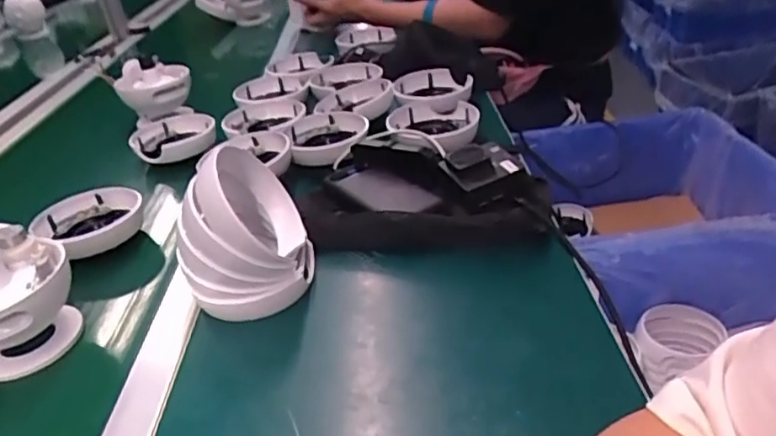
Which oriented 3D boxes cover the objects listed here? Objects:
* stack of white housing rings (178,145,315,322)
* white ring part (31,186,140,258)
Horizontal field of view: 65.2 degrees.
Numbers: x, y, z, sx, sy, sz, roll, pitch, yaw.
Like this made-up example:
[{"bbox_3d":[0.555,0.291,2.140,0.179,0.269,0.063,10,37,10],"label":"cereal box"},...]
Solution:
[{"bbox_3d":[-0.124,0.004,0.534,0.088,0.125,0.108,-2,31,10],"label":"stack of white housing rings"},{"bbox_3d":[-0.330,0.003,0.680,0.112,0.034,0.104,-6,31,3],"label":"white ring part"}]

